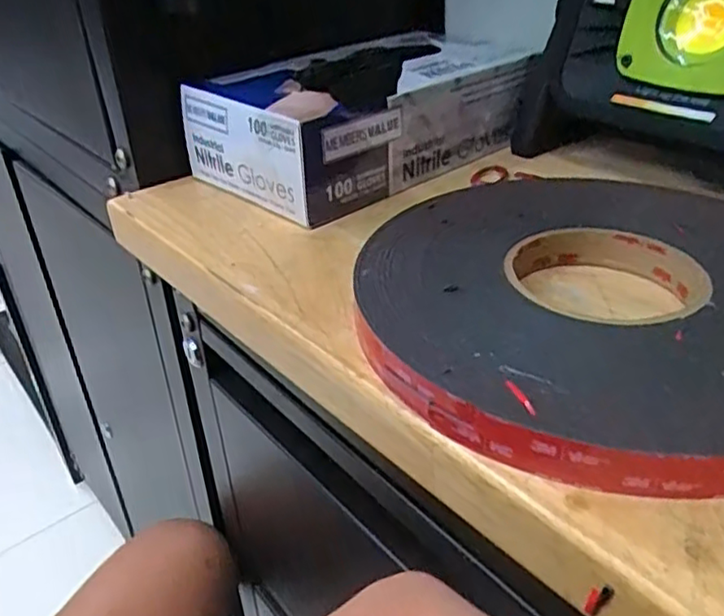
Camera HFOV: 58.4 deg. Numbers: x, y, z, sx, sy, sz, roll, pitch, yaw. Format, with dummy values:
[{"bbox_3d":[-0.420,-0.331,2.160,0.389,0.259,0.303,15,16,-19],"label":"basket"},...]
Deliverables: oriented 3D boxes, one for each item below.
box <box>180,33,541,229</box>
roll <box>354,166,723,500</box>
[{"bbox_3d":[0.003,-0.129,0.438,0.205,0.066,0.118,-26,39,-32],"label":"box"},{"bbox_3d":[0.112,-0.014,0.291,0.197,0.021,0.240,12,35,21],"label":"roll"}]

